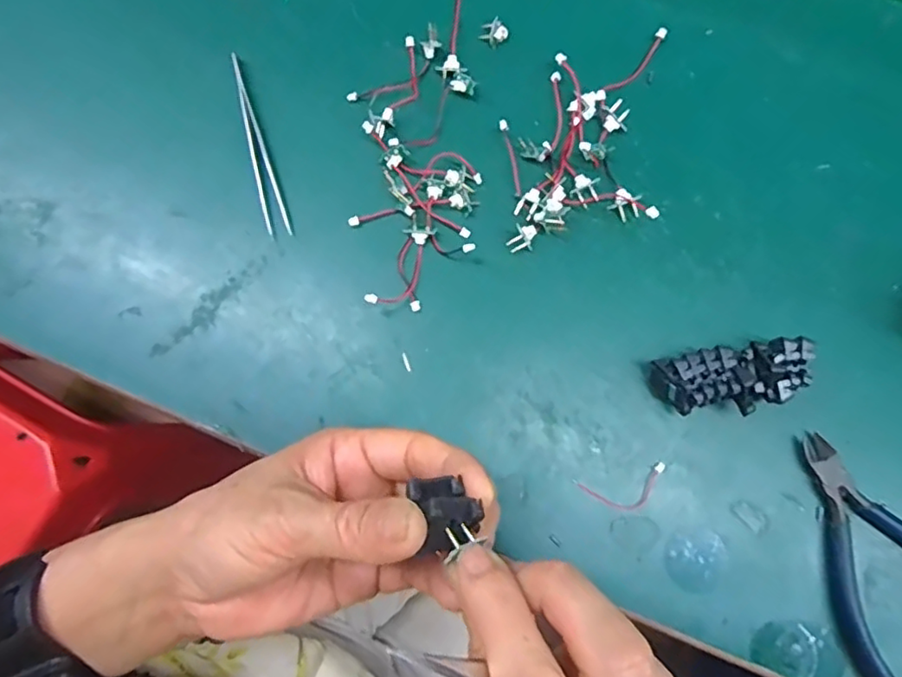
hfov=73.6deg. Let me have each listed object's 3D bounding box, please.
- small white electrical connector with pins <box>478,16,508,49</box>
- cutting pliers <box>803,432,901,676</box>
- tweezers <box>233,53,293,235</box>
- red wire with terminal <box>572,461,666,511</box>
[{"bbox_3d":[0.023,-0.165,0.324,0.013,0.004,0.016,41,82,8],"label":"small white electrical connector with pins"},{"bbox_3d":[0.195,0.101,0.276,0.058,0.011,0.118,-24,81,-2],"label":"cutting pliers"},{"bbox_3d":[-0.104,-0.102,0.315,0.011,0.010,0.098,-19,79,-3],"label":"tweezers"},{"bbox_3d":[0.081,0.072,0.285,0.043,0.005,0.019,-10,78,-1],"label":"red wire with terminal"}]

